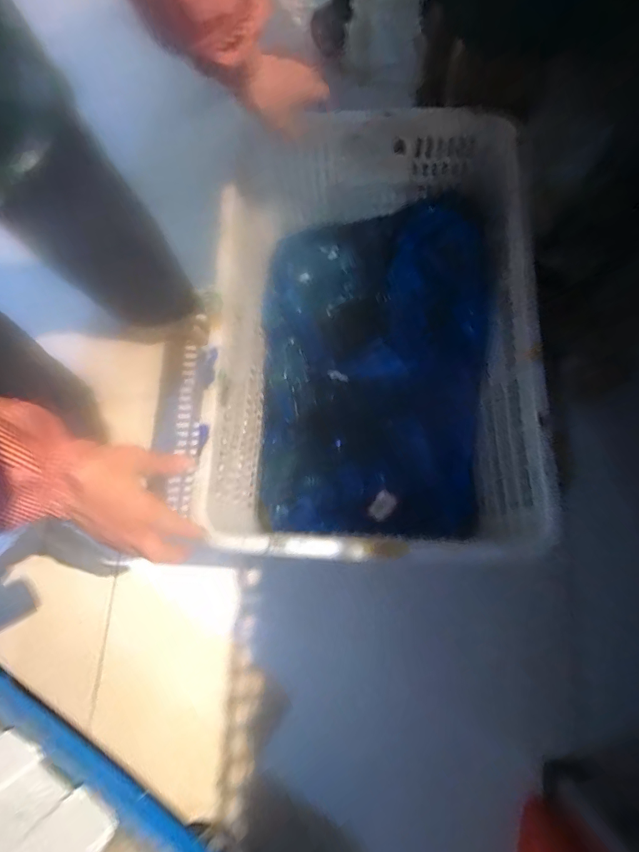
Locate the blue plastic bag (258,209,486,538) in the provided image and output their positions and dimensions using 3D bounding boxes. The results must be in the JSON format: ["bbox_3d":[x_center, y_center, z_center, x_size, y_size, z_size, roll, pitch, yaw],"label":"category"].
[{"bbox_3d":[0.072,-0.096,0.723,0.340,0.190,0.492,-3,74,1],"label":"blue plastic bag"}]

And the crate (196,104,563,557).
[{"bbox_3d":[0.071,-0.142,0.703,0.404,0.246,0.637,-1,74,2],"label":"crate"}]

